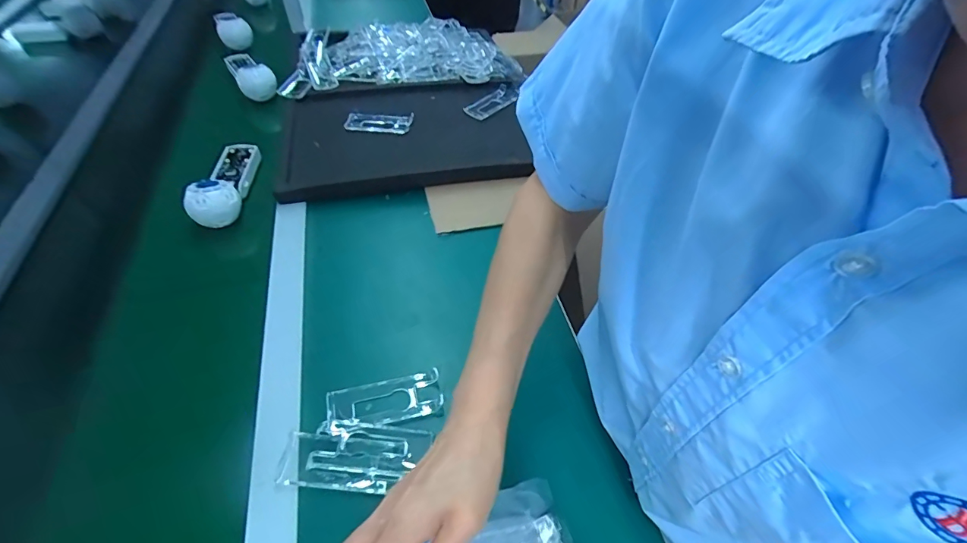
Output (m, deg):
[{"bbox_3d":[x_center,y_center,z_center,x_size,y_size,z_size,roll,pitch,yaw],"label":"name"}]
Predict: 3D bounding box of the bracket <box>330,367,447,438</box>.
[{"bbox_3d":[-0.096,0.127,0.423,0.107,0.011,0.047,-10,51,-11],"label":"bracket"}]

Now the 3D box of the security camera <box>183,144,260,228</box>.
[{"bbox_3d":[-0.372,-0.136,0.625,0.056,0.060,0.176,-5,50,-6],"label":"security camera"}]

